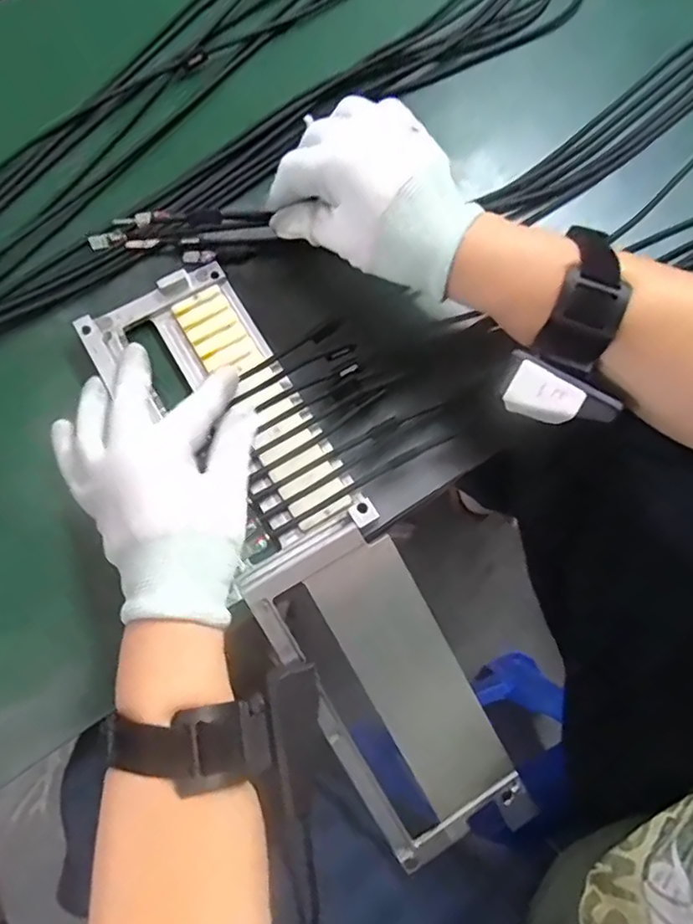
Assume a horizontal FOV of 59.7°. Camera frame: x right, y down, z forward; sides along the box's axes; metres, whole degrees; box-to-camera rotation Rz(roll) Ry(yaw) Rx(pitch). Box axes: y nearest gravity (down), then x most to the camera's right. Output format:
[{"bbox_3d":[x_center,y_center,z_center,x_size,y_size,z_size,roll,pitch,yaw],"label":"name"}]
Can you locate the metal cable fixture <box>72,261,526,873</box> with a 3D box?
[{"bbox_3d":[-0.025,0.053,0.359,0.095,0.044,0.382,-30,85,-9],"label":"metal cable fixture"}]

